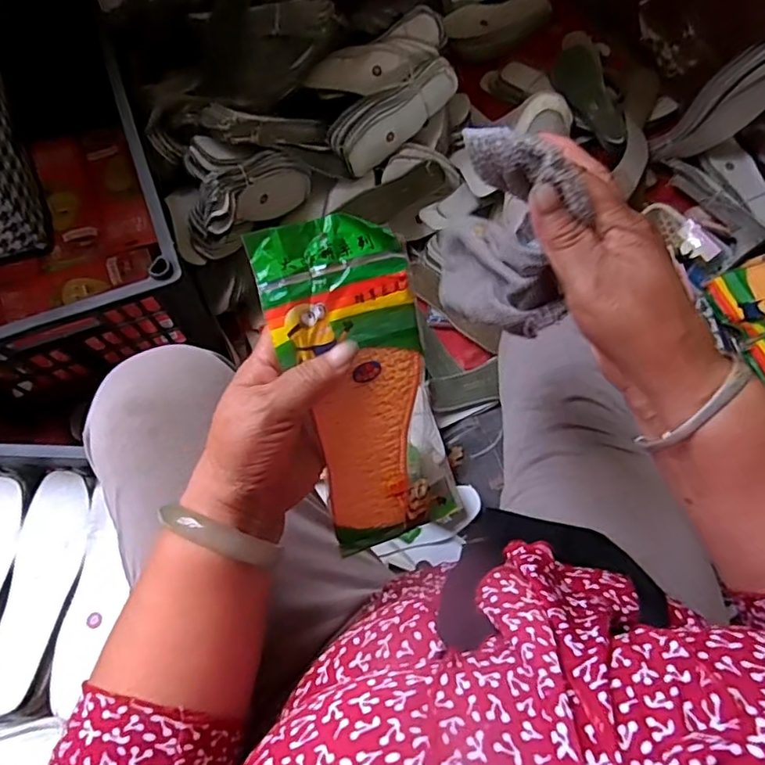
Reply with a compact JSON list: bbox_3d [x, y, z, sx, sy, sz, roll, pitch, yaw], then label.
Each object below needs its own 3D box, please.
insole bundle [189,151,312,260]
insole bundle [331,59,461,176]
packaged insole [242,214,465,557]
[{"bbox_3d":[-0.188,-0.270,0.823,0.073,0.111,0.227,31,46,10],"label":"insole bundle"},{"bbox_3d":[0.020,-0.436,0.911,0.236,0.088,0.041,-39,34,-10],"label":"insole bundle"},{"bbox_3d":[-0.010,0.005,0.346,0.084,0.032,0.210,-19,111,-8],"label":"packaged insole"}]

